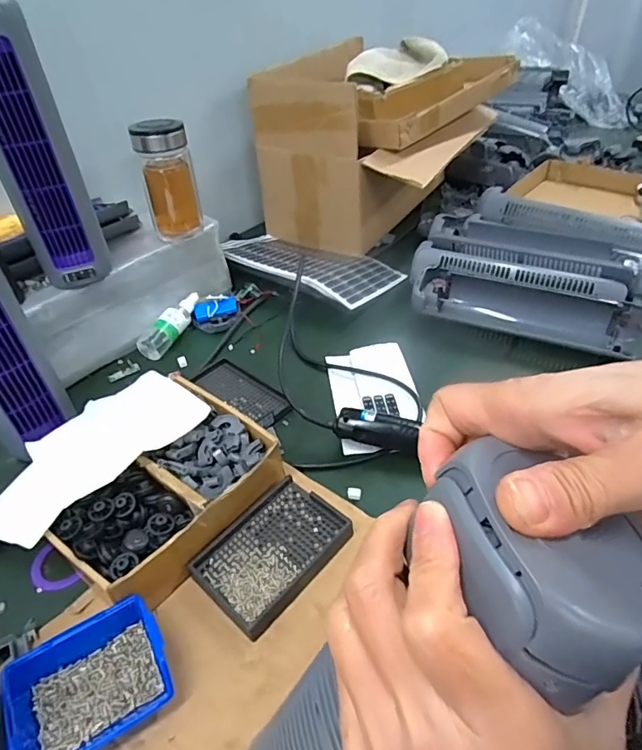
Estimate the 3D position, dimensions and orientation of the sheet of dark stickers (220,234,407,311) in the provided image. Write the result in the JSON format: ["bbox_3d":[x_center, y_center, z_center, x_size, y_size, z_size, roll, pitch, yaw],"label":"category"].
[{"bbox_3d":[-0.028,-0.198,0.871,0.320,0.045,0.180,18,45,24],"label":"sheet of dark stickers"}]

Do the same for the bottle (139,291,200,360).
[{"bbox_3d":[-0.226,-0.081,0.753,0.037,0.033,0.129,17,57,23],"label":"bottle"}]

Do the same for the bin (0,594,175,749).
[{"bbox_3d":[-0.178,0.239,0.387,0.111,0.050,0.085,-24,44,-22],"label":"bin"}]

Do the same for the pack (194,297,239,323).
[{"bbox_3d":[-0.168,-0.105,0.803,0.071,0.016,0.042,-13,41,-11],"label":"pack"}]

